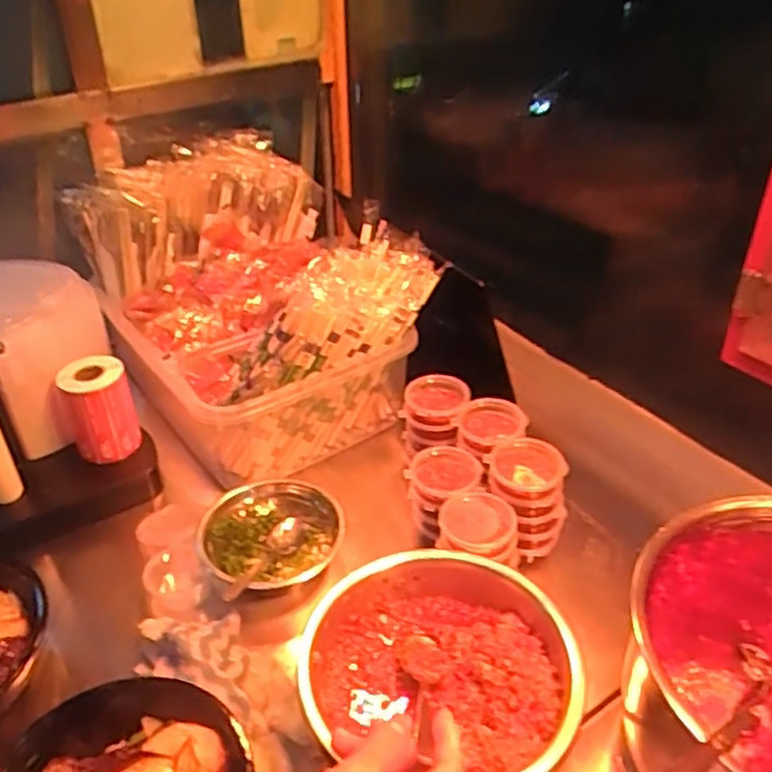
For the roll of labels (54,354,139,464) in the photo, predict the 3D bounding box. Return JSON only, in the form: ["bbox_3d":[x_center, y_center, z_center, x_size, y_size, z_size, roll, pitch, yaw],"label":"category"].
[{"bbox_3d":[-0.297,0.026,0.754,0.067,0.100,0.059,-17,38,-19],"label":"roll of labels"}]

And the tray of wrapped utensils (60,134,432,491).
[{"bbox_3d":[-0.164,-0.111,0.862,0.291,0.227,0.390,-26,41,-28],"label":"tray of wrapped utensils"}]

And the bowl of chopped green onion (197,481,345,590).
[{"bbox_3d":[-0.105,0.140,0.678,0.128,0.048,0.121,-2,36,1],"label":"bowl of chopped green onion"}]

